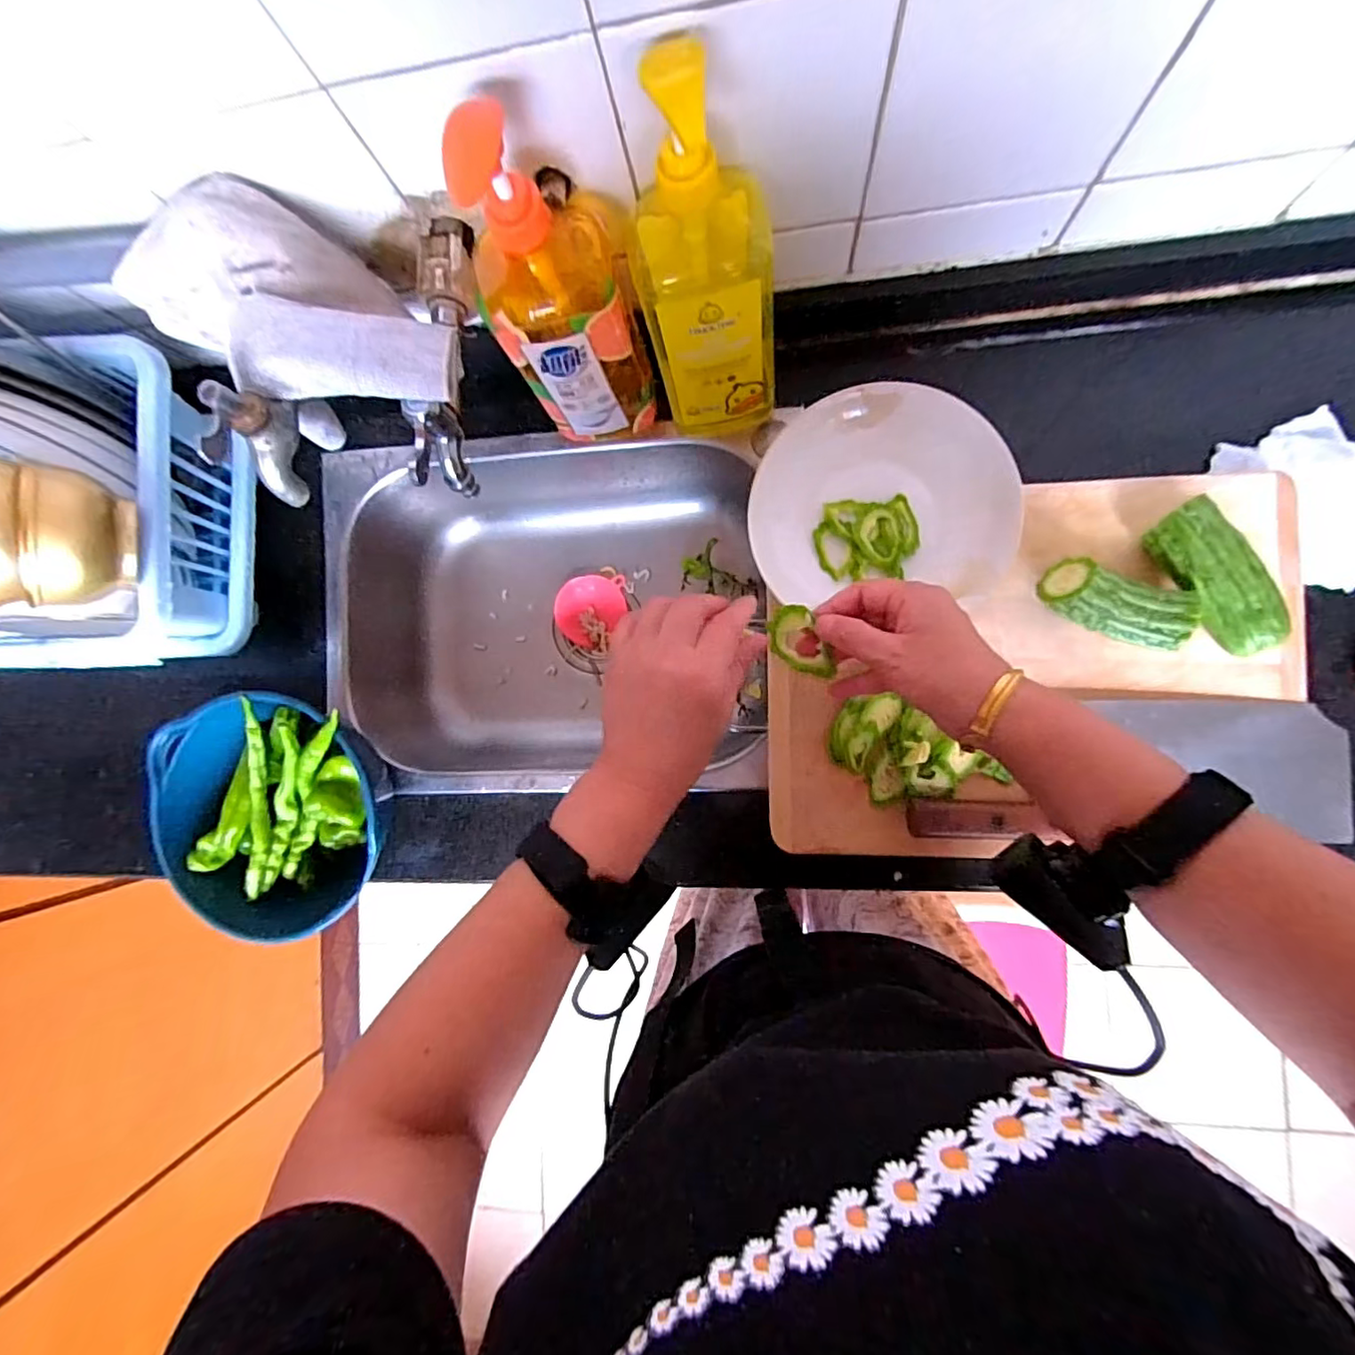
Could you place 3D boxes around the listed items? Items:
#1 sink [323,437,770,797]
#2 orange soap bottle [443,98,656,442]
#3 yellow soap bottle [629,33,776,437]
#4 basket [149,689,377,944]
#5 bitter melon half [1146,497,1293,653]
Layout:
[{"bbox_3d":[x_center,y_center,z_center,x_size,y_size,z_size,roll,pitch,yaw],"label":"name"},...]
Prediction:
[{"bbox_3d":[-0.151,-0.063,0.643,0.378,0.154,0.340,-1,88,9],"label":"sink"},{"bbox_3d":[-0.084,-0.268,0.423,0.096,0.251,0.096,0,89,9],"label":"orange soap bottle"},{"bbox_3d":[0.020,-0.271,0.412,0.088,0.261,0.092,-7,88,8],"label":"yellow soap bottle"},{"bbox_3d":[-0.345,0.122,0.543,0.206,0.098,0.209,-9,87,8],"label":"basket"},{"bbox_3d":[0.391,-0.071,0.439,0.039,0.050,0.114,-35,84,6],"label":"bitter melon half"}]

